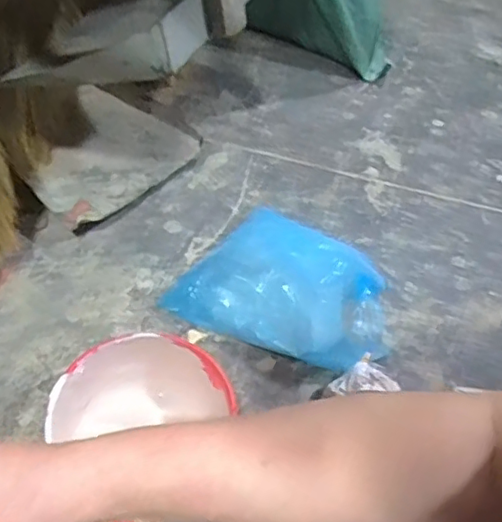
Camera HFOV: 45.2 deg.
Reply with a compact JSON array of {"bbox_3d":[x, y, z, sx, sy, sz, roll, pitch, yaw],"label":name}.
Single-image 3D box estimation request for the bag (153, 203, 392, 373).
[{"bbox_3d":[0.044,0.033,0.761,0.250,0.134,0.172,34,56,20],"label":"bag"}]

